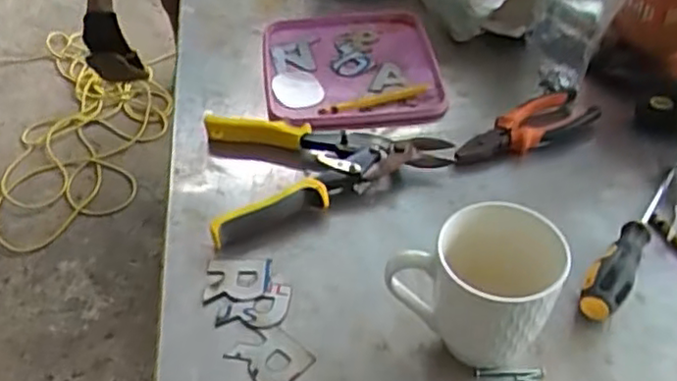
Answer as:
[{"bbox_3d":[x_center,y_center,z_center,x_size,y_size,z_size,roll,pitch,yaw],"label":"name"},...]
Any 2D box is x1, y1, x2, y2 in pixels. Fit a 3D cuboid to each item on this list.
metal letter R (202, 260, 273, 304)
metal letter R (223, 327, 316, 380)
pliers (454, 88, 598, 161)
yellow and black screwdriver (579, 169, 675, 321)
[{"bbox_3d":[-0.082,0.074,0.553,0.051,0.004,0.040,-1,45,-2],"label":"metal letter R"},{"bbox_3d":[-0.050,0.124,0.506,0.050,0.005,0.043,35,54,29],"label":"metal letter R"},{"bbox_3d":[0.185,-0.060,0.672,0.159,0.023,0.053,-23,49,-22],"label":"pliers"},{"bbox_3d":[0.252,0.038,0.571,0.030,0.035,0.192,30,52,26],"label":"yellow and black screwdriver"}]

